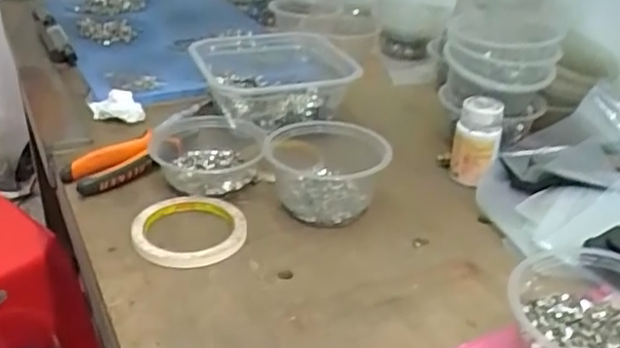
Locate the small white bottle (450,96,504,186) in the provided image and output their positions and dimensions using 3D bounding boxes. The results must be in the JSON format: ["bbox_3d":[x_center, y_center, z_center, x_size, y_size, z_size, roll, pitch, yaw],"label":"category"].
[{"bbox_3d":[0.169,-0.033,0.658,0.045,0.080,0.050,7,30,10],"label":"small white bottle"}]

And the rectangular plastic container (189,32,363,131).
[{"bbox_3d":[-0.046,-0.118,0.776,0.169,0.060,0.174,-4,31,-12],"label":"rectangular plastic container"}]

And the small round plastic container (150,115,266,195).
[{"bbox_3d":[-0.103,-0.023,0.652,0.111,0.038,0.111,-1,29,1],"label":"small round plastic container"}]

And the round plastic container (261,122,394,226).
[{"bbox_3d":[0.014,-0.006,0.631,0.113,0.063,0.124,-3,30,-8],"label":"round plastic container"}]

